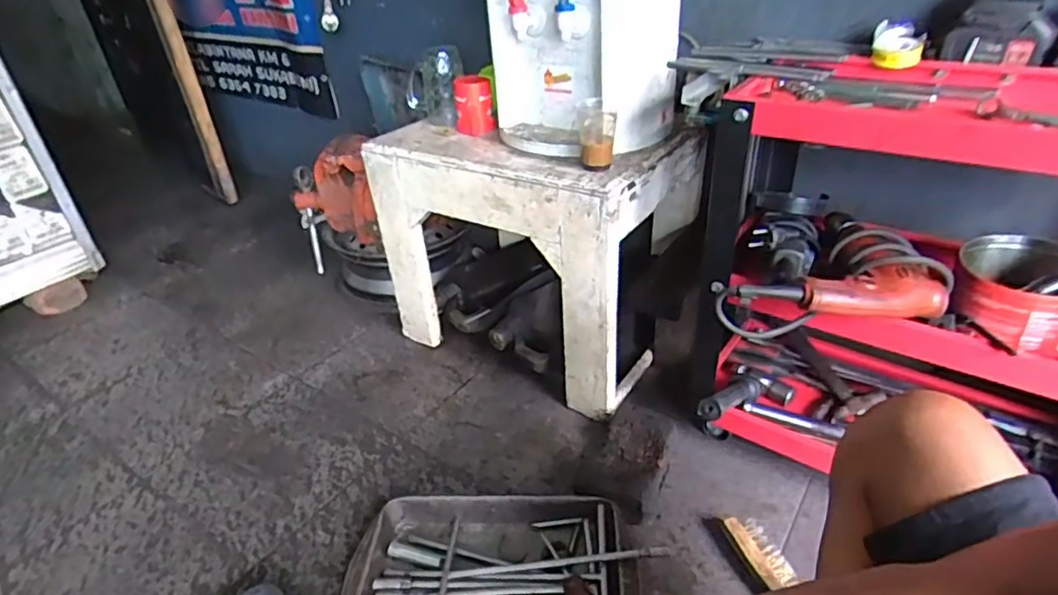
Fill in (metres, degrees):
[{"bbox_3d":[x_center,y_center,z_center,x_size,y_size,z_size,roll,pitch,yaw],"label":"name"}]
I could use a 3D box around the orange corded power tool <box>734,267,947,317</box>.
[{"bbox_3d":[0.356,-0.002,0.669,0.238,0.044,0.050,-7,33,-4],"label":"orange corded power tool"}]

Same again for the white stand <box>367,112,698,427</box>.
[{"bbox_3d":[0.011,-0.113,1.112,0.496,0.405,0.340,17,38,29],"label":"white stand"}]

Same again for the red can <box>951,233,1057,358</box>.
[{"bbox_3d":[0.582,-0.008,0.698,0.135,0.081,0.141,18,39,30],"label":"red can"}]

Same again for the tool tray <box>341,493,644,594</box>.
[{"bbox_3d":[-0.048,0.365,0.761,0.367,0.063,0.245,-1,33,5],"label":"tool tray"}]

